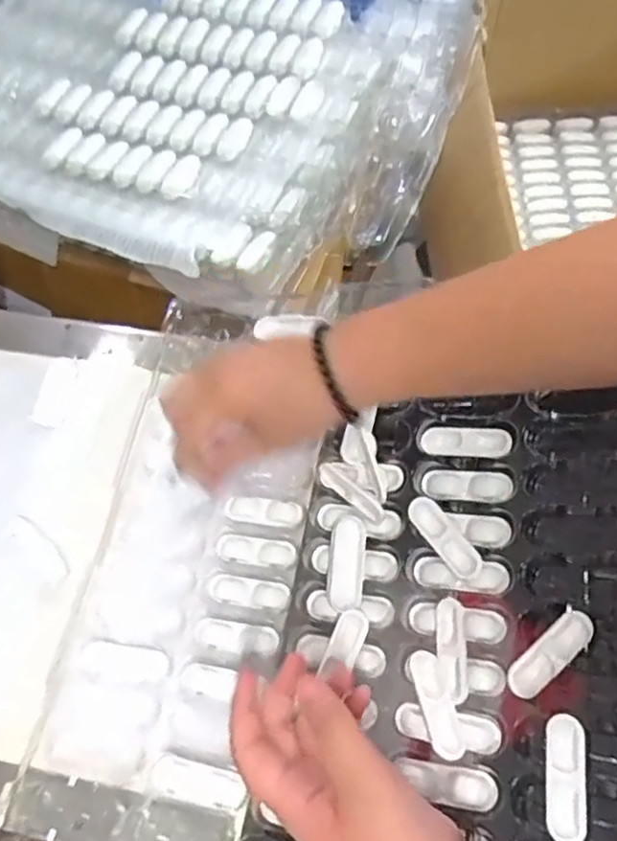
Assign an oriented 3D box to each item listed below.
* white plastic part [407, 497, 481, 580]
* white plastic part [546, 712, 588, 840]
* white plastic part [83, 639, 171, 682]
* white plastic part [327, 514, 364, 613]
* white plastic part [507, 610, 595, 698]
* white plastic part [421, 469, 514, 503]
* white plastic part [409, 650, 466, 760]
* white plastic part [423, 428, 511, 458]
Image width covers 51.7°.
[{"bbox_3d":[0.092,0.080,0.435,0.019,0.009,0.063,-32,67,-12],"label":"white plastic part"},{"bbox_3d":[0.144,0.198,0.355,0.020,0.007,0.063,7,65,6],"label":"white plastic part"},{"bbox_3d":[-0.132,0.174,0.462,0.063,0.006,0.023,6,65,6],"label":"white plastic part"},{"bbox_3d":[0.026,0.102,0.455,0.024,0.012,0.065,2,65,4],"label":"white plastic part"},{"bbox_3d":[0.146,0.140,0.382,0.062,0.008,0.020,-38,69,-15],"label":"white plastic part"},{"bbox_3d":[0.113,0.046,0.454,0.063,0.007,0.020,1,63,27],"label":"white plastic part"},{"bbox_3d":[0.079,0.174,0.392,0.019,0.011,0.061,-13,65,-3],"label":"white plastic part"},{"bbox_3d":[0.113,0.015,0.461,0.064,0.007,0.020,0,62,30],"label":"white plastic part"}]

